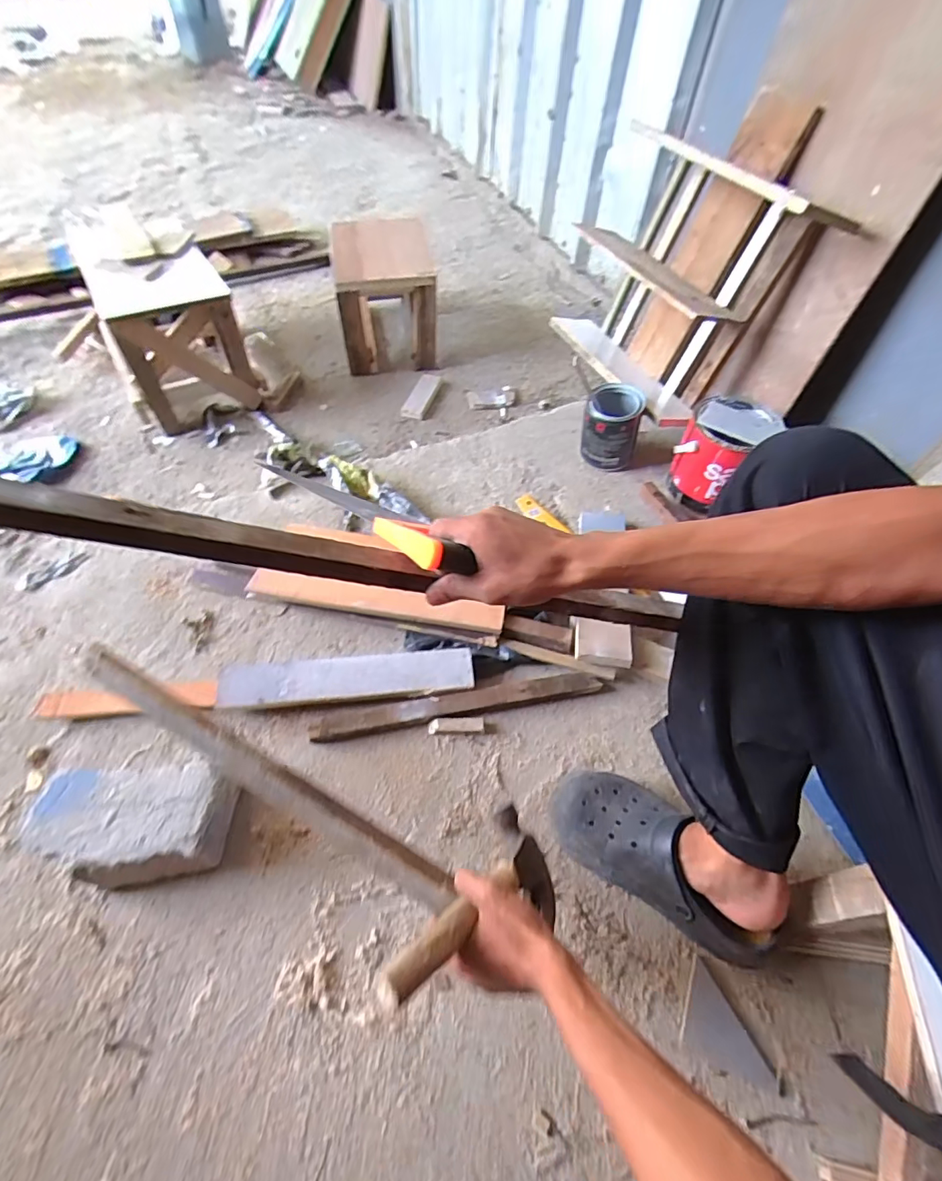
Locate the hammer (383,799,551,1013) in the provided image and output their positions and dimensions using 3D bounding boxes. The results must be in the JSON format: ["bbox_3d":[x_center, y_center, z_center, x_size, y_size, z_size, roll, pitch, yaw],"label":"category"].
[{"bbox_3d":[0.006,0.280,0.461,0.099,0.041,0.221,46,29,26],"label":"hammer"}]

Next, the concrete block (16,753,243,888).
[{"bbox_3d":[-0.400,0.281,0.626,0.215,0.080,0.126,-3,55,-4],"label":"concrete block"}]

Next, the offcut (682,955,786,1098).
[{"bbox_3d":[0.286,0.469,0.559,0.101,0.014,0.078,22,57,13],"label":"offcut"}]

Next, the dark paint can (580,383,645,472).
[{"bbox_3d":[0.274,-0.317,1.020,0.104,0.146,0.102,1,55,-1],"label":"dark paint can"}]

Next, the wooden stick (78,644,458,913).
[{"bbox_3d":[-0.232,0.186,0.545,0.480,0.023,0.034,26,58,14],"label":"wooden stick"}]

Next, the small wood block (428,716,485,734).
[{"bbox_3d":[-0.021,0.193,0.731,0.077,0.019,0.021,-1,55,-3],"label":"small wood block"}]

